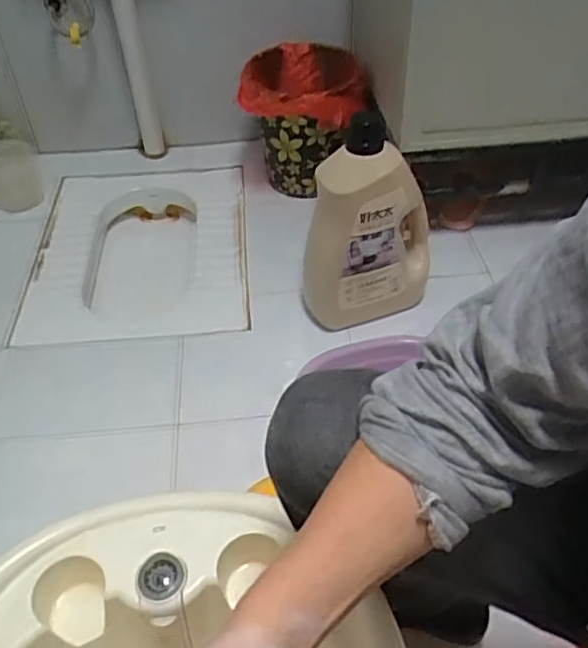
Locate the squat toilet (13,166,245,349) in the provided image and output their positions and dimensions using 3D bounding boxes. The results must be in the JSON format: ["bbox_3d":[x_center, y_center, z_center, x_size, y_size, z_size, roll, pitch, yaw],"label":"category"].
[{"bbox_3d":[-0.323,-0.107,1.417,0.431,0.262,0.538,-4,44,-2],"label":"squat toilet"}]

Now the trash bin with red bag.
[{"bbox_3d":[0.033,-0.435,1.404,0.246,0.298,0.251,5,44,8],"label":"trash bin with red bag"}]

